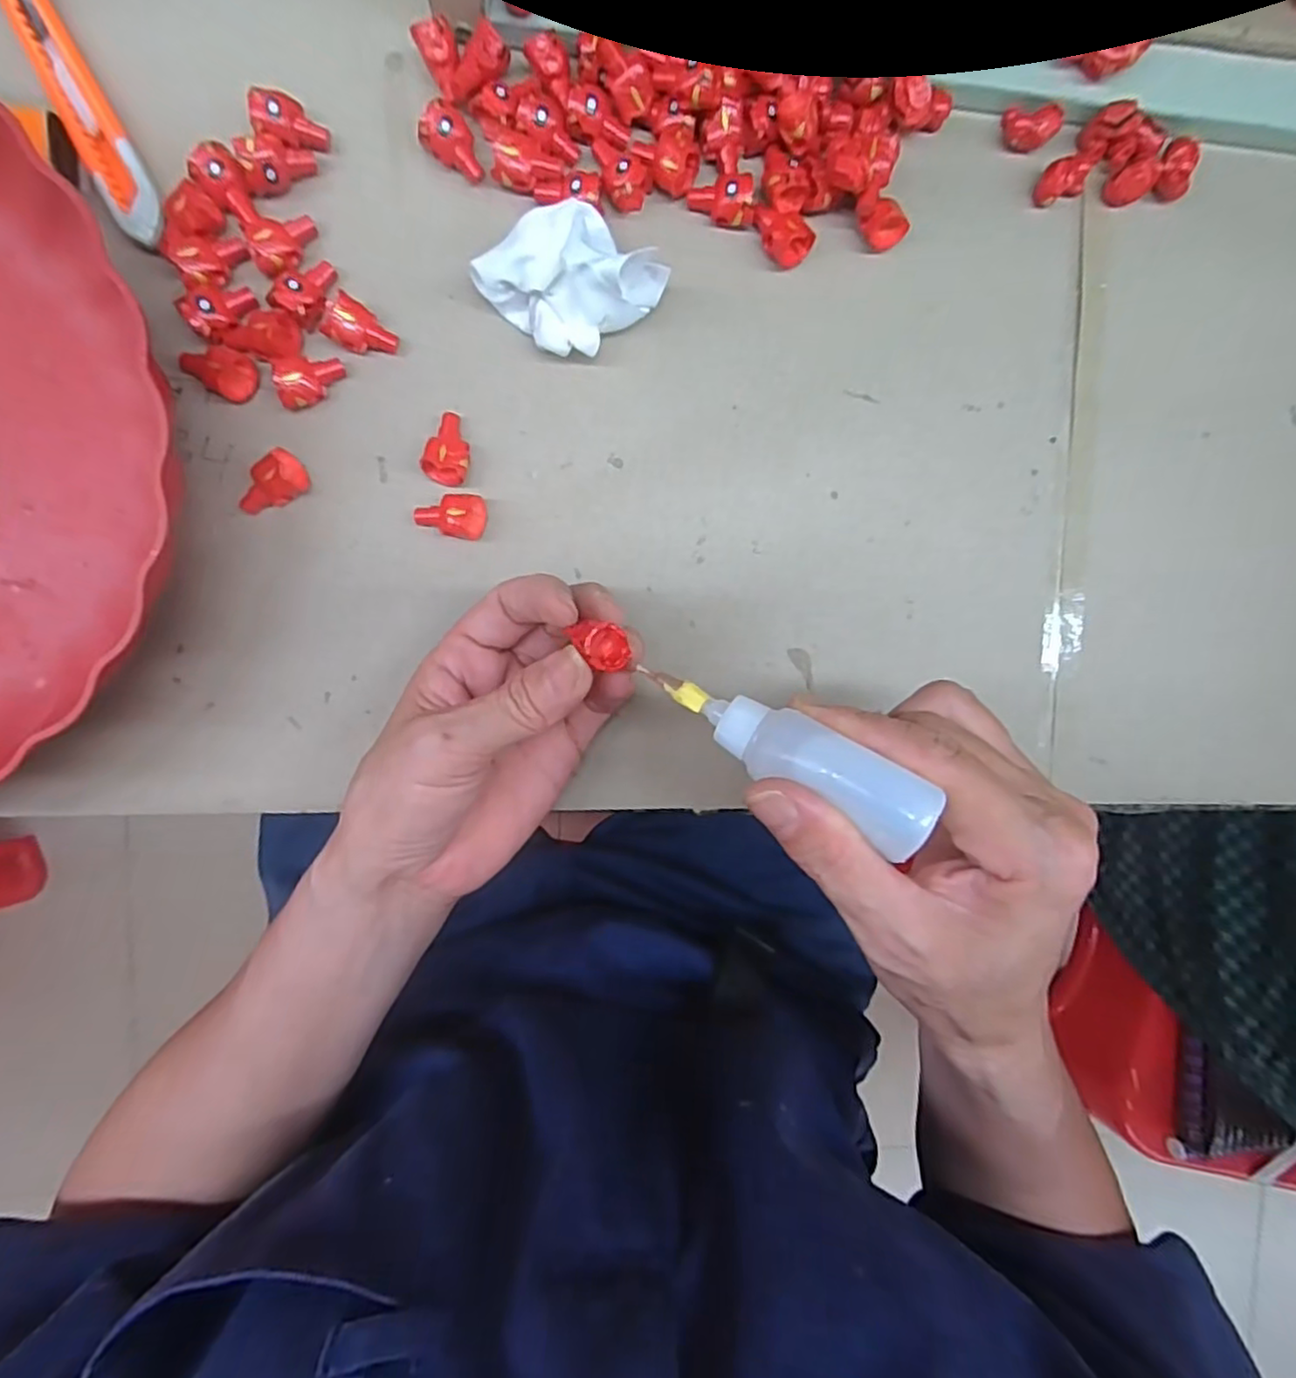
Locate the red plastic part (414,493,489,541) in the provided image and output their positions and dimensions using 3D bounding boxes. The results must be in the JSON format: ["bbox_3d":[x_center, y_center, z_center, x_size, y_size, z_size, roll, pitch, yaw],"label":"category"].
[{"bbox_3d":[-0.076,-0.067,0.261,0.026,0.013,0.017,6,94,-6],"label":"red plastic part"}]

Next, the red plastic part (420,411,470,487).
[{"bbox_3d":[-0.076,-0.093,0.260,0.017,0.015,0.027,14,93,-6],"label":"red plastic part"}]

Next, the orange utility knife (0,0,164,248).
[{"bbox_3d":[-0.209,-0.223,0.239,0.017,0.009,0.137,-27,96,-3],"label":"orange utility knife"}]

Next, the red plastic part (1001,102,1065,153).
[{"bbox_3d":[0.154,-0.226,0.270,0.020,0.012,0.014,7,93,-6],"label":"red plastic part"}]

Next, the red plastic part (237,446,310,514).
[{"bbox_3d":[-0.142,-0.076,0.255,0.015,0.014,0.027,45,89,-7],"label":"red plastic part"}]

